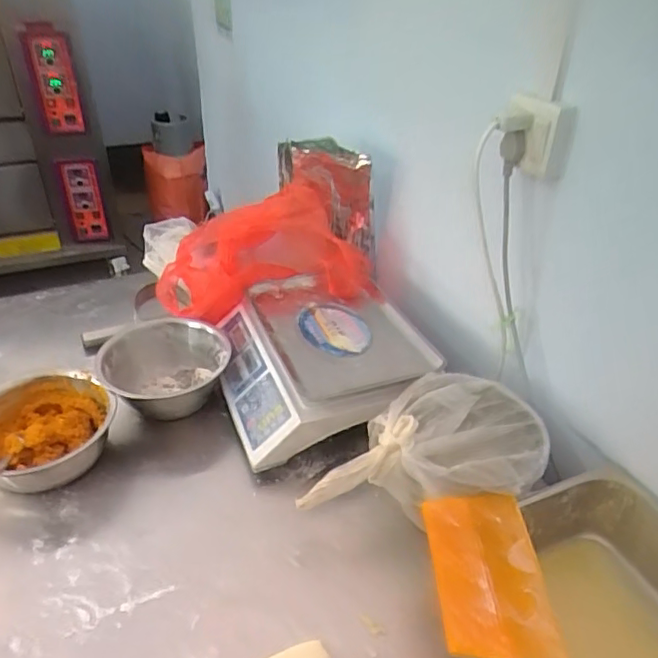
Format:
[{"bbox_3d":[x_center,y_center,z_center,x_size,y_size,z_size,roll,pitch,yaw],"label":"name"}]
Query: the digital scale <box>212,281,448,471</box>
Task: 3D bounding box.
[{"bbox_3d":[-0.019,0.043,0.949,0.313,0.098,0.330,-11,36,-18],"label":"digital scale"}]

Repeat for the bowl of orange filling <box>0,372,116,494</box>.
[{"bbox_3d":[-0.417,0.153,0.832,0.191,0.082,0.175,1,34,-1],"label":"bowl of orange filling"}]

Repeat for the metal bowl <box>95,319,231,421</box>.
[{"bbox_3d":[-0.275,0.074,0.966,0.197,0.107,0.243,-17,39,-26],"label":"metal bowl"}]

